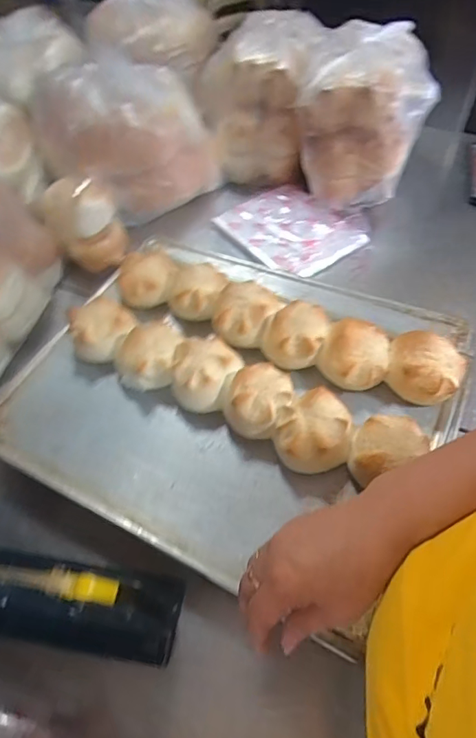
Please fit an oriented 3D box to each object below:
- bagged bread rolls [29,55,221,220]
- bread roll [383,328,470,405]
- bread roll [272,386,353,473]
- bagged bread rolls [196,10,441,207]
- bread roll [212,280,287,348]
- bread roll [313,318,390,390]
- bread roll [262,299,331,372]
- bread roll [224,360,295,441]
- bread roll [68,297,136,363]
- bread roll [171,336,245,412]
[{"bbox_3d":[-0.166,-0.352,0.711,0.240,0.164,0.170,-30,59,-17],"label":"bagged bread rolls"},{"bbox_3d":[0.196,-0.001,0.492,0.075,0.058,0.069,18,58,15],"label":"bread roll"},{"bbox_3d":[0.076,0.064,0.459,0.071,0.053,0.075,32,62,23],"label":"bread roll"},{"bbox_3d":[0.111,-0.402,0.726,0.343,0.183,0.188,21,59,17],"label":"bagged bread rolls"},{"bbox_3d":[0.011,-0.069,0.548,0.080,0.048,0.074,-1,55,2],"label":"bread roll"},{"bbox_3d":[0.126,-0.013,0.508,0.070,0.060,0.066,-1,55,2],"label":"bread roll"},{"bbox_3d":[0.064,-0.035,0.530,0.068,0.053,0.065,-1,55,2],"label":"bread roll"},{"bbox_3d":[0.021,0.034,0.482,0.068,0.051,0.067,-1,55,2],"label":"bread roll"},{"bbox_3d":[-0.157,-0.040,0.552,0.070,0.057,0.065,-1,55,2],"label":"bread roll"},{"bbox_3d":[-0.035,0.005,0.504,0.072,0.042,0.074,-1,55,2],"label":"bread roll"}]

